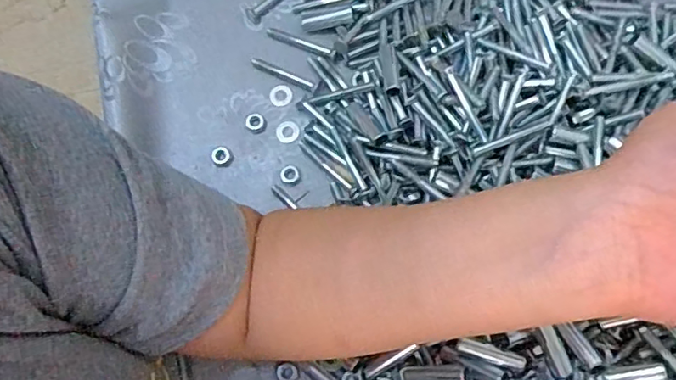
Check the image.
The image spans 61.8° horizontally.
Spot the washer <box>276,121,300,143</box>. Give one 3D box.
[{"bbox_3d":[-0.036,-0.042,0.407,0.016,0.004,0.016,0,74,1],"label":"washer"}]

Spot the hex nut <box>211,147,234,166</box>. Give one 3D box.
[{"bbox_3d":[-0.081,-0.024,0.399,0.014,0.004,0.014,-24,75,-5],"label":"hex nut"}]

